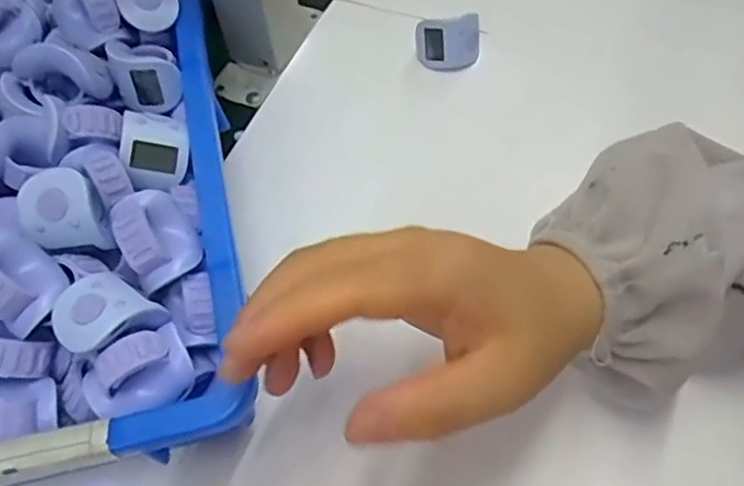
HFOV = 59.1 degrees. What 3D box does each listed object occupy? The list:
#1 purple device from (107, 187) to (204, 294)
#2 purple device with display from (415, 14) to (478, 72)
[{"bbox_3d":[-0.092,-0.004,0.280,0.028,0.022,0.041,-29,60,-14],"label":"purple device"},{"bbox_3d":[0.049,-0.130,0.422,0.040,0.036,0.018,-5,28,5],"label":"purple device with display"}]

